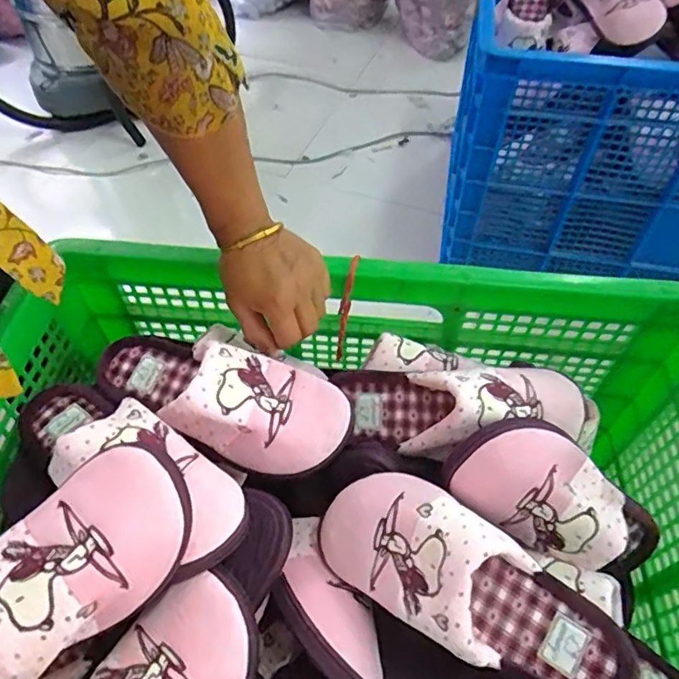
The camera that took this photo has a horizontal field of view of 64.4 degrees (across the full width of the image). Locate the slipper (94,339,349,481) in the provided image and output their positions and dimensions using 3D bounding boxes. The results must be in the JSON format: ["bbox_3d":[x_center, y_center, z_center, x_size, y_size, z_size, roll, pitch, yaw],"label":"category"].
[{"bbox_3d":[-0.114,0.047,0.491,0.250,0.062,0.094,16,54,11],"label":"slipper"}]

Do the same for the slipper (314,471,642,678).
[{"bbox_3d":[0.097,0.182,0.408,0.245,0.071,0.099,31,58,21],"label":"slipper"}]

